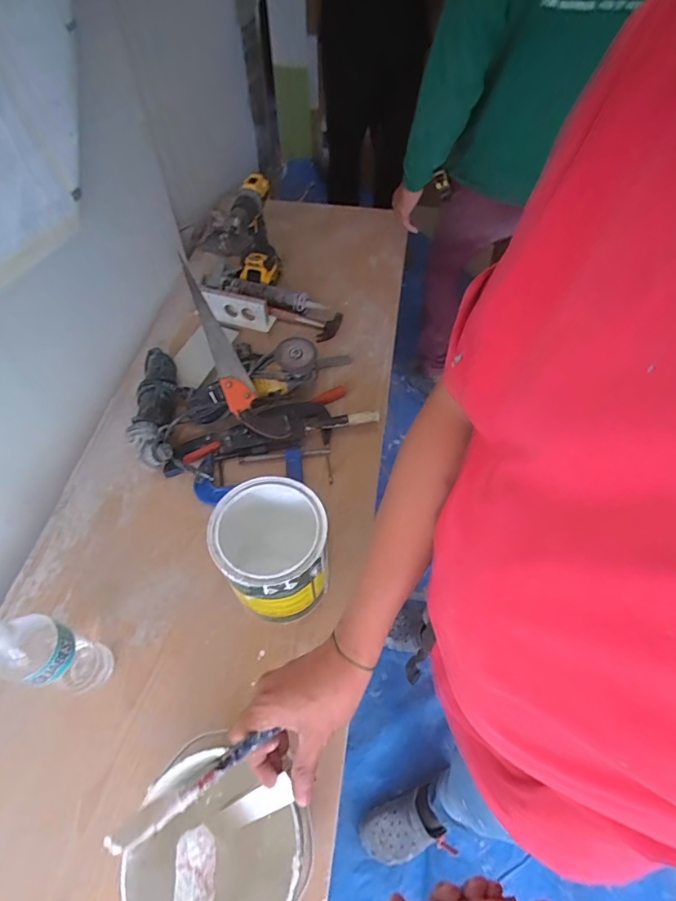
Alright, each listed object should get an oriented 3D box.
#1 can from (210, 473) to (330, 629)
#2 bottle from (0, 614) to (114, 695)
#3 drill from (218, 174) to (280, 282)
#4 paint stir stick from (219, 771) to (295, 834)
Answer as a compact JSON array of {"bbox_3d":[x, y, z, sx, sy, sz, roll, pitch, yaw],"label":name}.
[{"bbox_3d":[-0.101,0.166,0.737,0.161,0.207,0.162,1,56,-1],"label":"can"},{"bbox_3d":[-0.373,0.276,0.621,0.063,0.259,0.073,13,57,7],"label":"bottle"},{"bbox_3d":[-0.207,-0.519,1.143,0.100,0.223,0.255,1,56,0],"label":"drill"},{"bbox_3d":[-0.091,0.377,0.492,0.011,0.212,0.025,-2,51,-37],"label":"paint stir stick"}]

